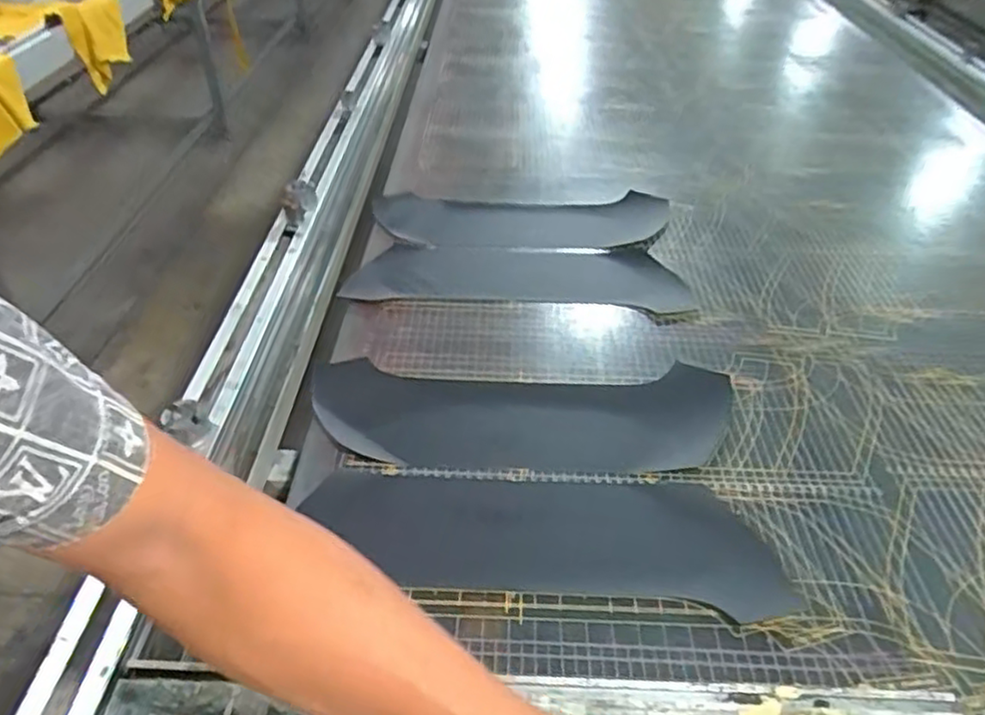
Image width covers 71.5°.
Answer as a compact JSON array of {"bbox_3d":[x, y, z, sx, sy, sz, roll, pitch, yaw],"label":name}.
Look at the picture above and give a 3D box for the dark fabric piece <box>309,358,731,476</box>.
[{"bbox_3d":[0.029,0.056,0.694,0.420,0.015,0.143,2,40,2],"label":"dark fabric piece"}]

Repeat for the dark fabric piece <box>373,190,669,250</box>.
[{"bbox_3d":[0.045,-0.199,1.001,0.417,0.021,0.128,-1,46,-4],"label":"dark fabric piece"}]

